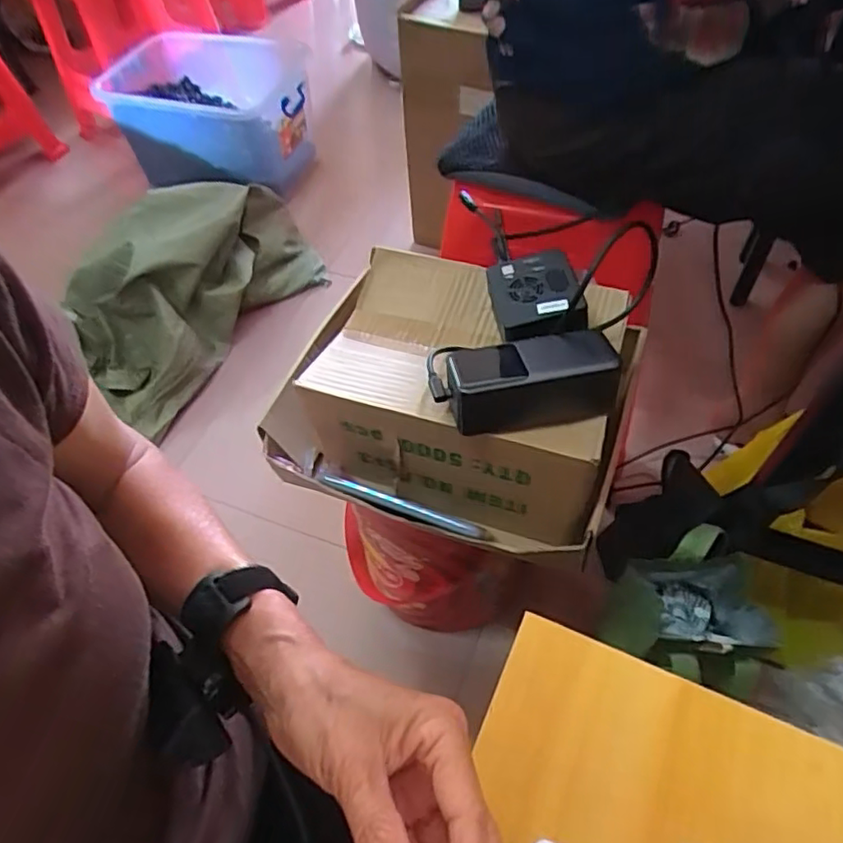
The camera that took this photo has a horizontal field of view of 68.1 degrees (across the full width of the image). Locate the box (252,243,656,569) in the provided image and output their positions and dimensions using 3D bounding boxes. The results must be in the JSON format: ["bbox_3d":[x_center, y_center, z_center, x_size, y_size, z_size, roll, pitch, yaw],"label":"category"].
[{"bbox_3d":[0.022,-0.019,0.604,0.312,0.141,0.230,14,55,15],"label":"box"}]

